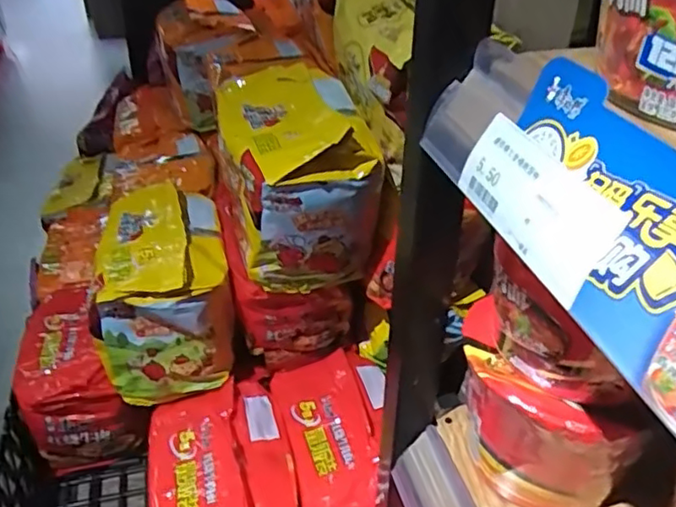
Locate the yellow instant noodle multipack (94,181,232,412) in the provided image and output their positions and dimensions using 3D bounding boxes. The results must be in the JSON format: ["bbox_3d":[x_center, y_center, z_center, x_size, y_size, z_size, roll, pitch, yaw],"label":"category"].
[{"bbox_3d":[-0.192,0.034,0.709,0.126,0.150,0.222,-4,35,-7],"label":"yellow instant noodle multipack"}]

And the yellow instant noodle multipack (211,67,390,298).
[{"bbox_3d":[-0.040,-0.079,0.648,0.133,0.164,0.221,-8,36,-12],"label":"yellow instant noodle multipack"}]

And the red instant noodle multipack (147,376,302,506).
[{"bbox_3d":[-0.116,0.243,0.626,0.135,0.117,0.191,-9,36,-14],"label":"red instant noodle multipack"}]

